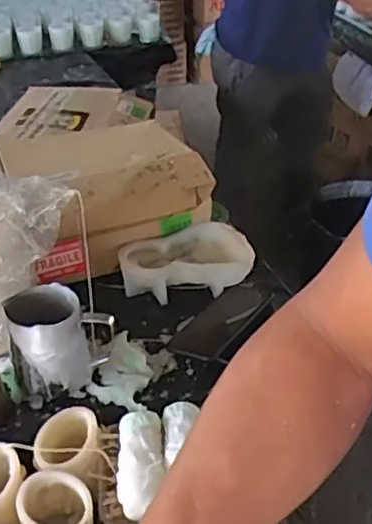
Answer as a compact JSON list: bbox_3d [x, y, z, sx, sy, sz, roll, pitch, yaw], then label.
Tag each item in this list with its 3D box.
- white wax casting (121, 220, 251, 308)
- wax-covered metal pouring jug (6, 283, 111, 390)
[{"bbox_3d":[0.001,0.003,0.900,0.181,0.045,0.103,-14,40,-19],"label":"white wax casting"},{"bbox_3d":[-0.144,0.085,0.736,0.113,0.096,0.089,-6,38,-11],"label":"wax-covered metal pouring jug"}]

